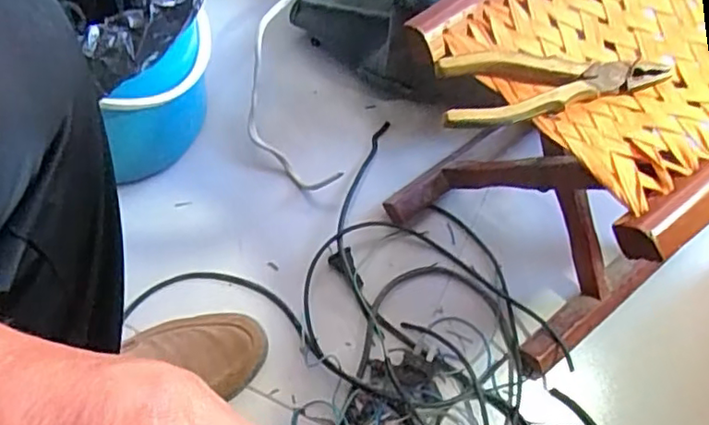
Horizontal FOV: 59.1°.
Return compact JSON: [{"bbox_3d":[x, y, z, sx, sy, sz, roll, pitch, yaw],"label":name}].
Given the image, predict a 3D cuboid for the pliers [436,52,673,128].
[{"bbox_3d":[0.145,-0.091,0.452,0.162,0.024,0.049,-4,62,-3],"label":"pliers"}]

